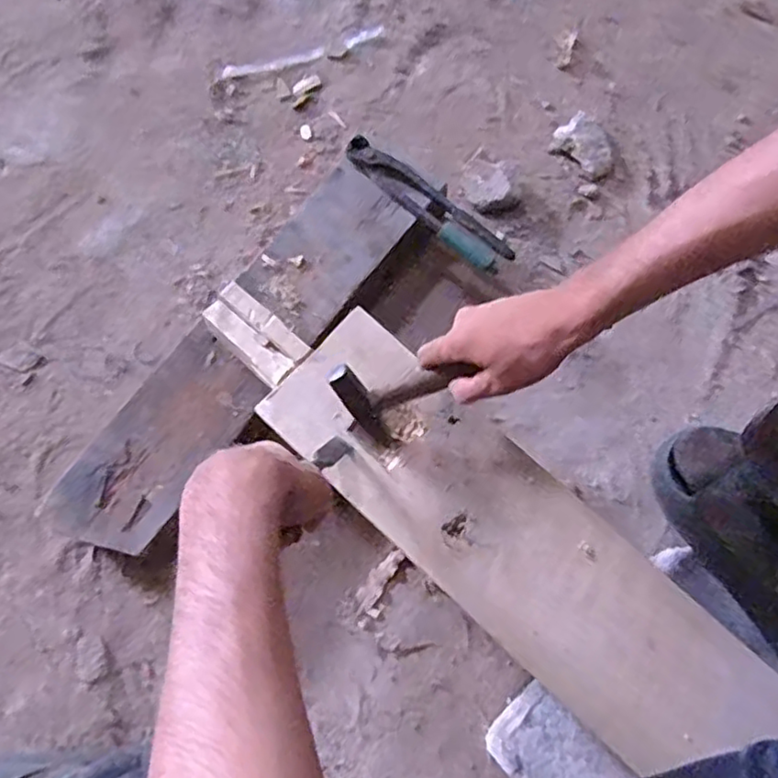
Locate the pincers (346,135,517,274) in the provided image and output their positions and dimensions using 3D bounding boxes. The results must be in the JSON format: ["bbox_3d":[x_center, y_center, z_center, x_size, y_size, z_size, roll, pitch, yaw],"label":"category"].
[{"bbox_3d":[0.041,-0.205,0.720,0.214,0.027,0.038,41,79,12],"label":"pincers"}]

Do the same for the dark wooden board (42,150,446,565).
[{"bbox_3d":[-0.145,-0.055,0.690,0.113,0.021,0.516,36,78,11],"label":"dark wooden board"}]

